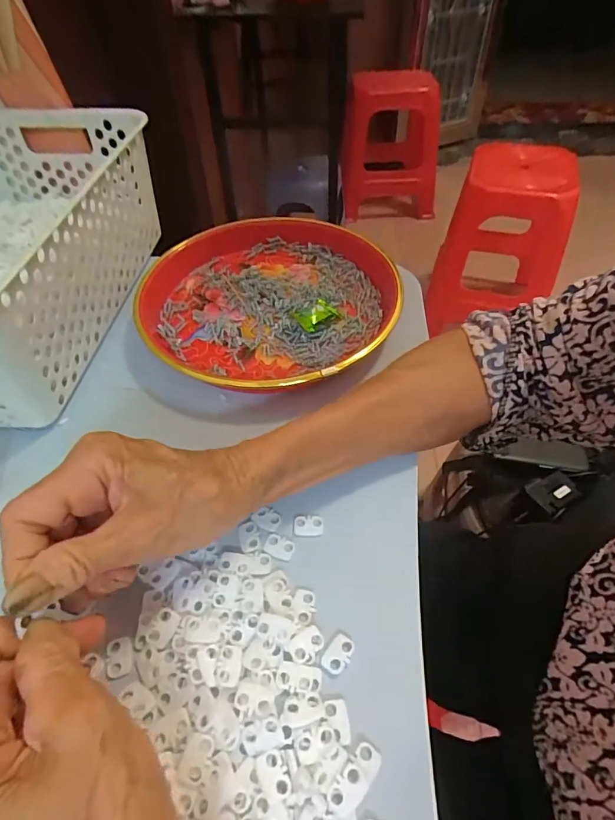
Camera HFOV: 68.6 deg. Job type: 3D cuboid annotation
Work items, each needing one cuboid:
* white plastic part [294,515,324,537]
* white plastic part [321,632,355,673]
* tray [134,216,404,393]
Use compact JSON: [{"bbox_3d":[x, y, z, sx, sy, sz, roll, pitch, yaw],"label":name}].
[{"bbox_3d":[0.001,0.070,0.274,0.018,0.004,0.014,3,50,1],"label":"white plastic part"},{"bbox_3d":[0.016,0.123,0.228,0.012,0.004,0.019,31,56,23],"label":"white plastic part"},{"bbox_3d":[-0.031,-0.095,0.388,0.213,0.031,0.211,-27,55,-22],"label":"tray"}]

